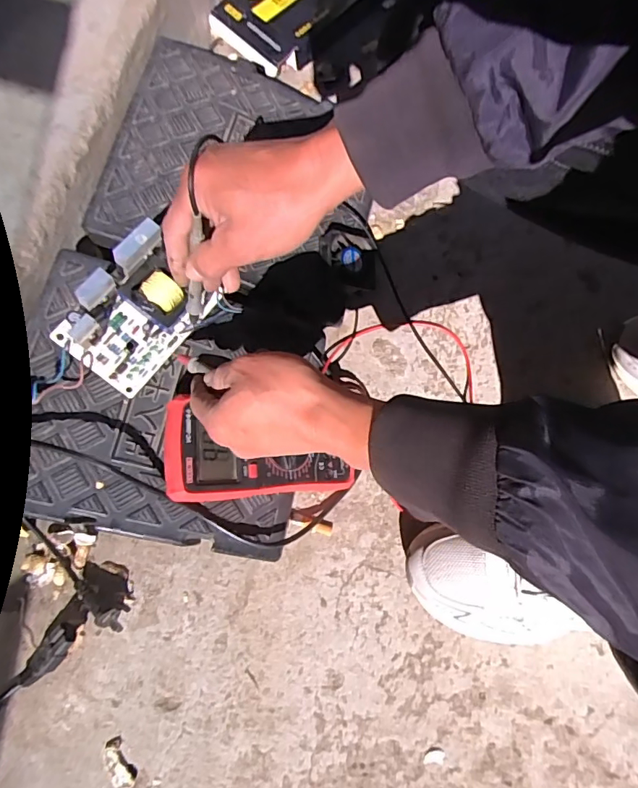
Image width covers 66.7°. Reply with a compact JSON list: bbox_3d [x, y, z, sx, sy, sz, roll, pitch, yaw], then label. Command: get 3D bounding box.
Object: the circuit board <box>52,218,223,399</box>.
[{"bbox_3d":[-0.158,-0.082,0.442,0.094,0.045,0.152,41,75,-17],"label":"circuit board"}]

